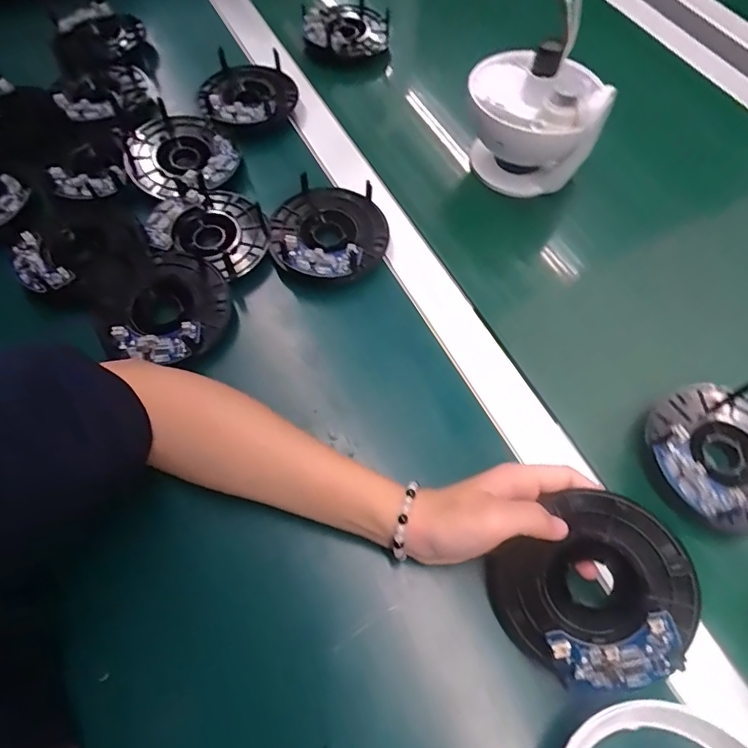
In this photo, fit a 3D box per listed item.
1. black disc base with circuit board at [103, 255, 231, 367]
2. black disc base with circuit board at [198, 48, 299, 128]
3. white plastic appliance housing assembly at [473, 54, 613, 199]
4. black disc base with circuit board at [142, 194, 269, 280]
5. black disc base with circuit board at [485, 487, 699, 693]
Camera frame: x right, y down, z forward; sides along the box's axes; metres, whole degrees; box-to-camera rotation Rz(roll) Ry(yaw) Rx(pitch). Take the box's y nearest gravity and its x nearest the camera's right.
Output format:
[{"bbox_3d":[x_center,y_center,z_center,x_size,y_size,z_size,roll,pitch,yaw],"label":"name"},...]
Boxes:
[{"bbox_3d":[-0.166,-0.052,0.397,0.096,0.017,0.094,7,59,2],"label":"black disc base with circuit board"},{"bbox_3d":[-0.131,-0.292,0.520,0.097,0.037,0.098,-13,60,-9],"label":"black disc base with circuit board"},{"bbox_3d":[0.138,-0.234,0.462,0.108,0.097,0.103,-2,63,-2],"label":"white plastic appliance housing assembly"},{"bbox_3d":[-0.140,-0.126,0.436,0.098,0.022,0.081,17,60,8],"label":"black disc base with circuit board"},{"bbox_3d":[0.124,0.123,0.283,0.103,0.014,0.094,-45,63,6],"label":"black disc base with circuit board"}]

